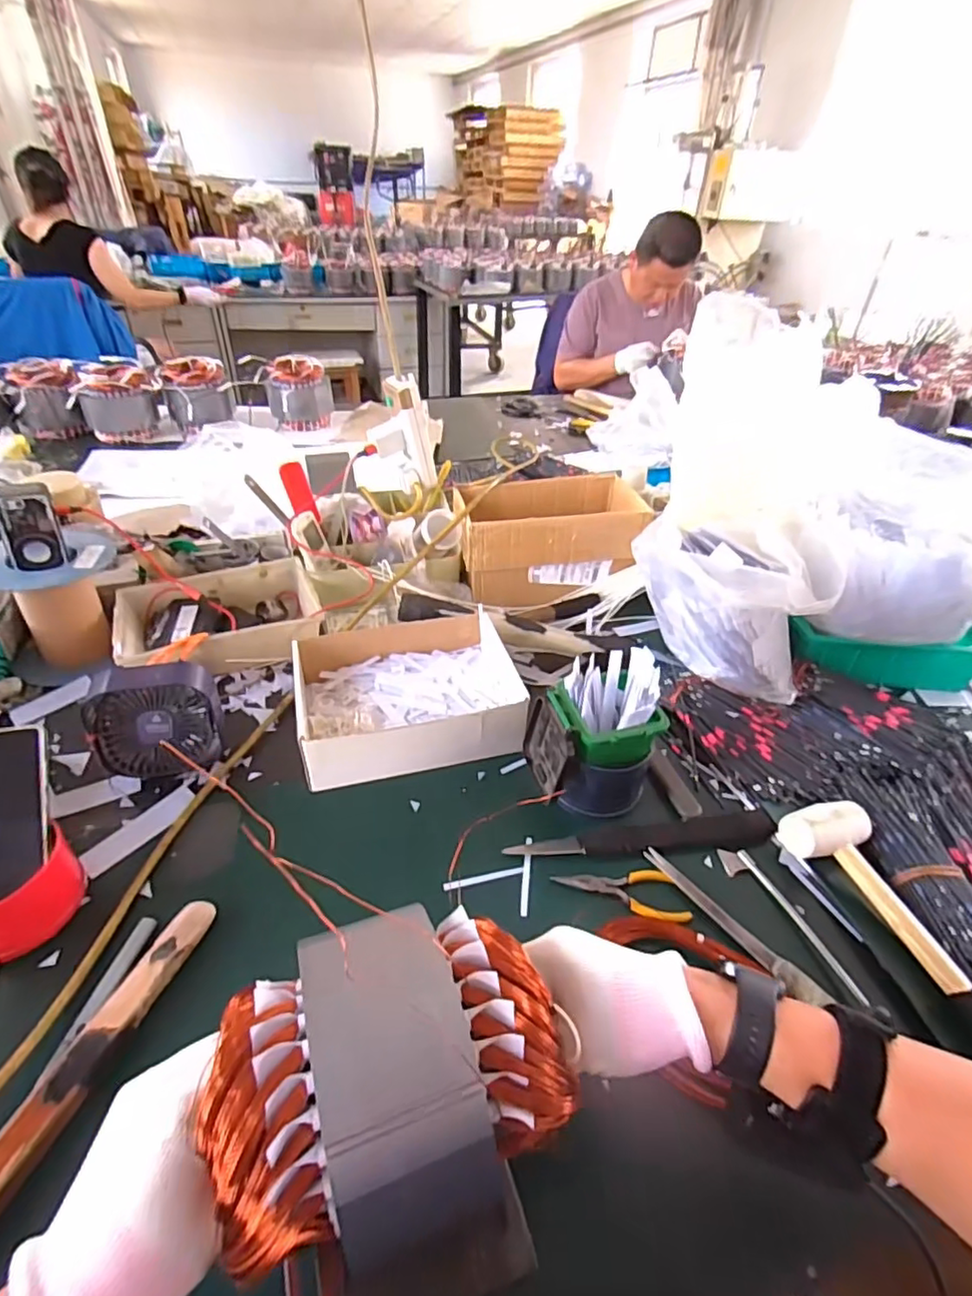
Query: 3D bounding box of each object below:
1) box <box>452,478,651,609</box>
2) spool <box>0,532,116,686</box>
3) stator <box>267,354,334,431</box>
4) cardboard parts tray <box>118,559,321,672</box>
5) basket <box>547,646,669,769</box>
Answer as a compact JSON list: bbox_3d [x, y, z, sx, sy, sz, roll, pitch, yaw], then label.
[{"bbox_3d":[0.088,-0.175,0.914,0.267,0.120,0.156,-7,40,-12],"label":"box"},{"bbox_3d":[-0.560,-0.060,0.791,0.150,0.184,0.143,2,40,-2],"label":"spool"},{"bbox_3d":[-0.457,-0.614,1.466,0.159,0.141,0.130,-5,39,-10],"label":"stator"},{"bbox_3d":[-0.352,-0.037,0.799,0.241,0.054,0.183,-14,41,-20],"label":"cardboard parts tray"},{"bbox_3d":[0.115,0.057,0.575,0.100,0.069,0.106,-4,39,-9],"label":"basket"}]

